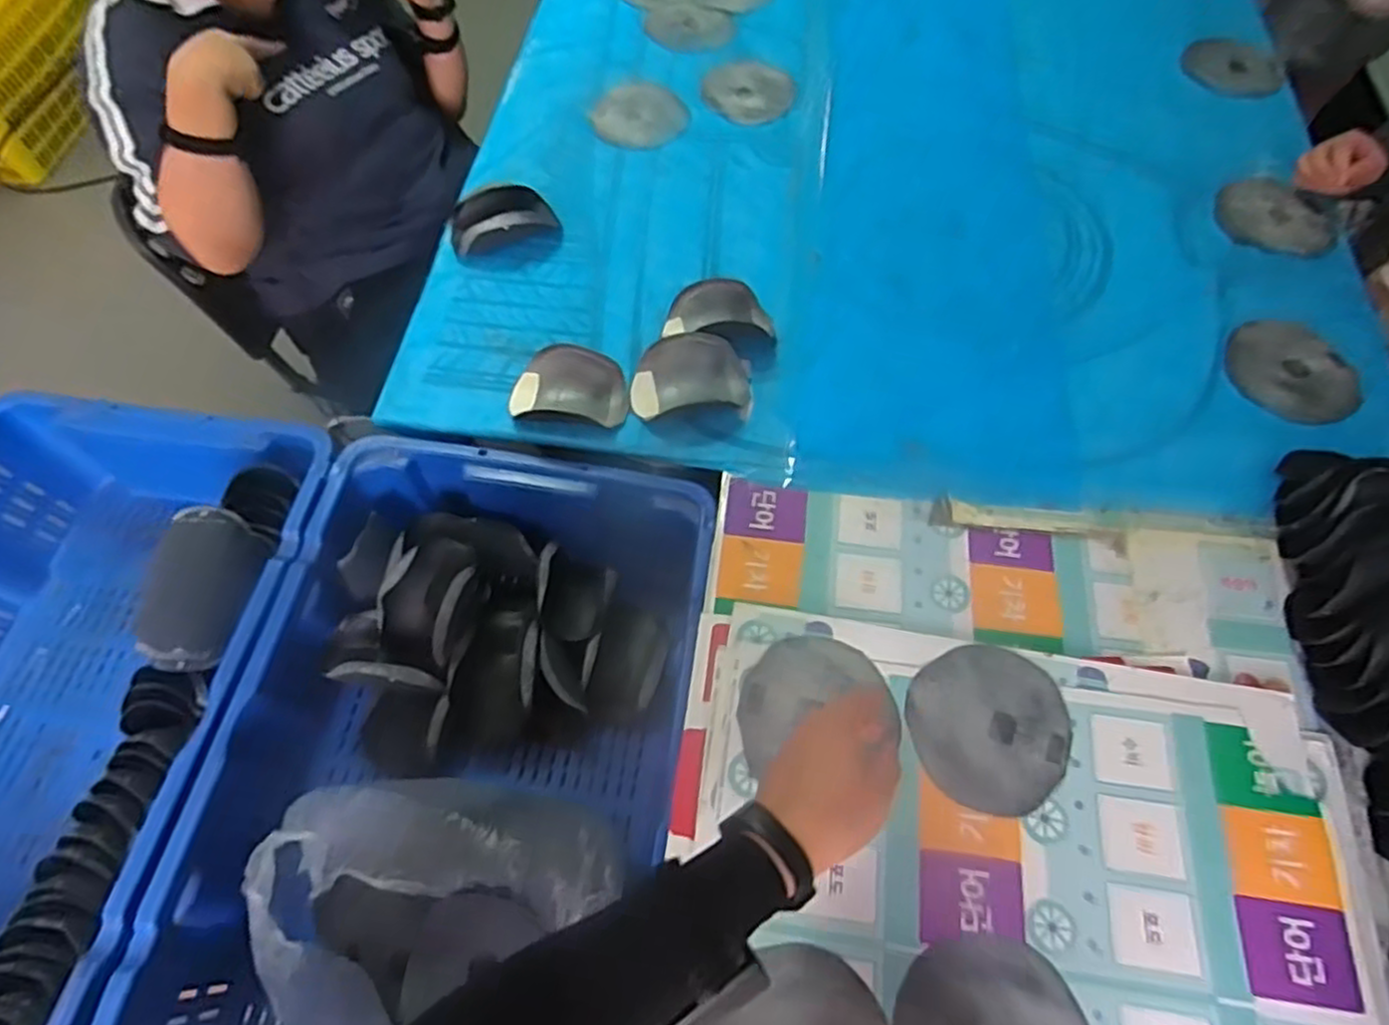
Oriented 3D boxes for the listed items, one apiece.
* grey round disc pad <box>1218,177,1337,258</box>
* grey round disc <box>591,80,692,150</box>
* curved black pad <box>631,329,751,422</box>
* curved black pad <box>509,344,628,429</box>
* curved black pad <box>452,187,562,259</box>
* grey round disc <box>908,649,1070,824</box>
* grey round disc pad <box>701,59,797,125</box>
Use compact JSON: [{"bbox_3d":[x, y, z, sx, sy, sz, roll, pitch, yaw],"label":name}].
[{"bbox_3d":[0.819,-0.423,1.042,0.148,0.014,0.163,25,63,13],"label":"grey round disc pad"},{"bbox_3d":[-0.080,-0.605,1.128,0.143,0.008,0.153,0,60,0],"label":"grey round disc"},{"bbox_3d":[-0.005,-0.162,0.857,0.138,0.045,0.103,-2,60,-2],"label":"curved black pad"},{"bbox_3d":[-0.145,-0.149,0.859,0.130,0.034,0.085,4,60,2],"label":"curved black pad"},{"bbox_3d":[-0.258,-0.394,0.985,0.140,0.047,0.087,-17,62,-10],"label":"curved black pad"},{"bbox_3d":[0.270,0.196,0.675,0.148,0.016,0.148,0,60,0],"label":"grey round disc"},{"bbox_3d":[0.082,-0.648,1.136,0.141,0.004,0.146,0,60,0],"label":"grey round disc pad"}]

